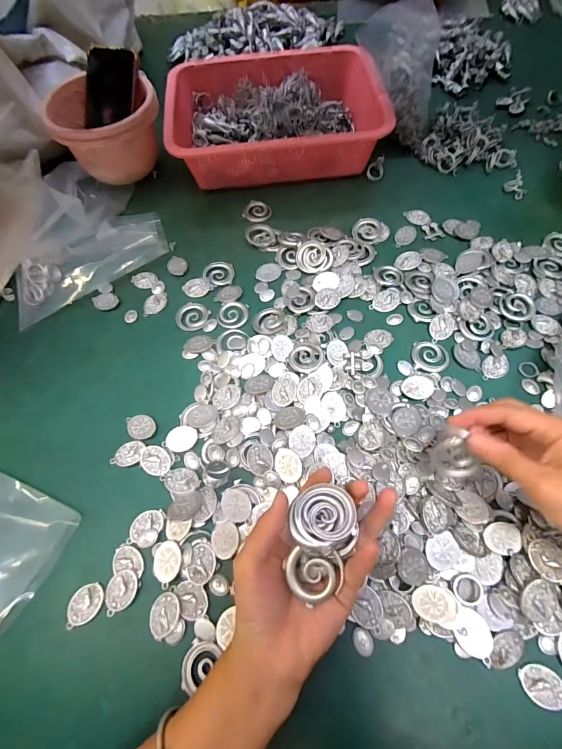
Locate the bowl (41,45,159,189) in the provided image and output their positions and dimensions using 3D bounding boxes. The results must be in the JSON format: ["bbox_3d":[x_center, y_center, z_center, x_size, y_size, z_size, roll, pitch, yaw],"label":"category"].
[{"bbox_3d":[-0.242,-0.357,0.528,0.146,0.114,0.142,-21,63,-8],"label":"bowl"}]

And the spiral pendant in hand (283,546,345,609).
[{"bbox_3d":[0.024,0.135,0.255,0.033,0.010,0.030,-7,69,18],"label":"spiral pendant in hand"}]

